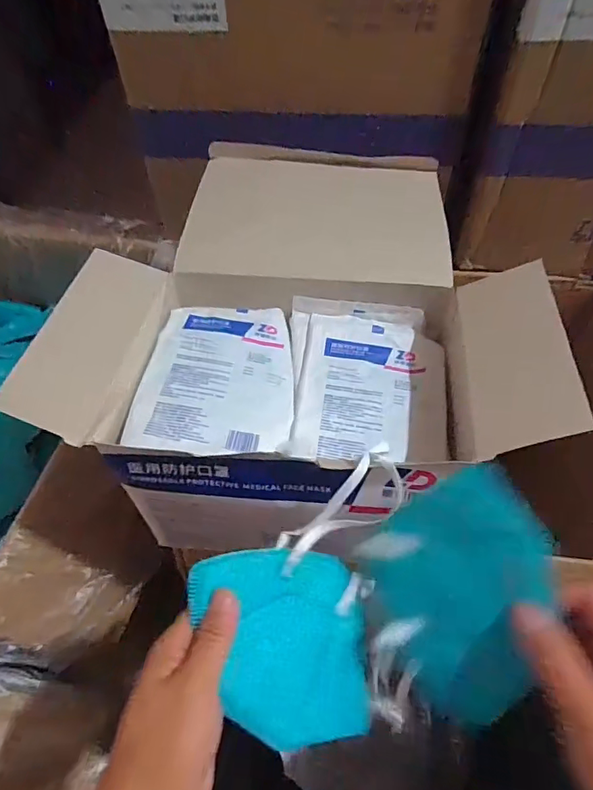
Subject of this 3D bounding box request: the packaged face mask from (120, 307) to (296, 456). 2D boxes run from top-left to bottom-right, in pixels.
[{"bbox_3d":[-0.062,-0.020,0.414,0.122,0.028,0.169,3,54,4],"label":"packaged face mask"}]

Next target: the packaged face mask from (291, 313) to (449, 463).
[{"bbox_3d":[0.068,-0.007,0.426,0.127,0.017,0.152,6,55,6],"label":"packaged face mask"}]

